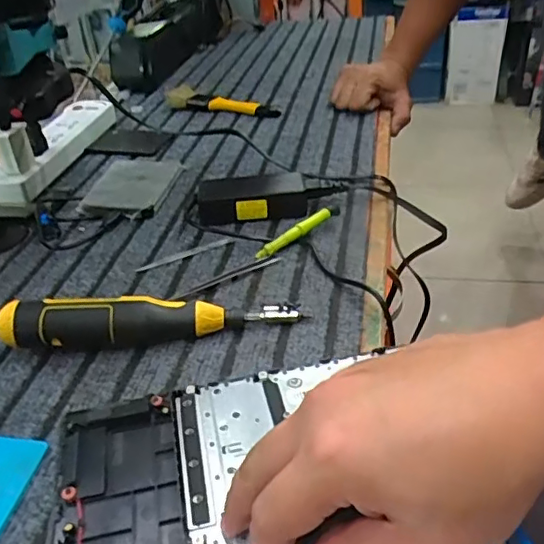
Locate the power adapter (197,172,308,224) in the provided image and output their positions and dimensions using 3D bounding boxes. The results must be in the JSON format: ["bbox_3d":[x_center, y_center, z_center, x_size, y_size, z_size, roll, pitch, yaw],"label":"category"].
[{"bbox_3d":[-0.020,-0.075,0.584,0.107,0.029,0.052,-5,34,1],"label":"power adapter"}]

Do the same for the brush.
[{"bbox_3d":[-0.077,-0.250,0.845,0.193,0.028,0.035,13,39,25],"label":"brush"}]

